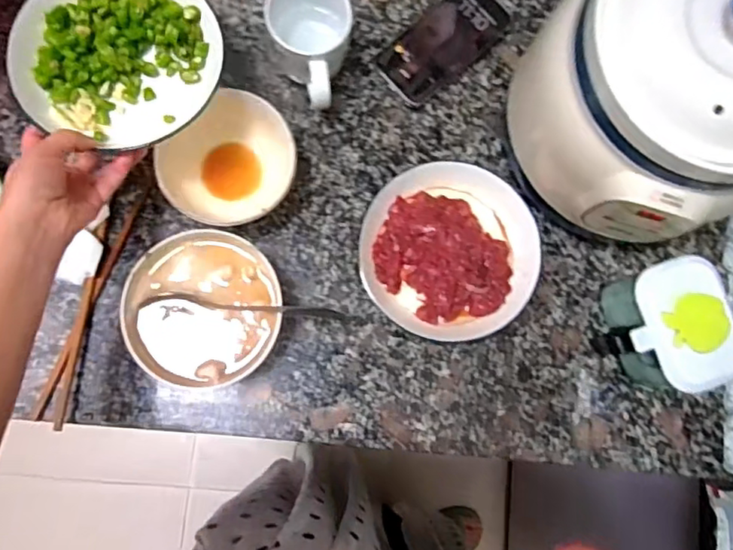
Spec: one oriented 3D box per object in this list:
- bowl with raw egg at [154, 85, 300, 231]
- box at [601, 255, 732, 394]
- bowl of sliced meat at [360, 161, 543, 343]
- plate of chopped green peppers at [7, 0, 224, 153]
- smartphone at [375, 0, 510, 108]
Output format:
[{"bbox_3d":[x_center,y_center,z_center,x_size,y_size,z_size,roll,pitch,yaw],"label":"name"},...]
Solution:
[{"bbox_3d":[-0.130,-0.104,0.575,0.122,0.068,0.114,1,82,-6],"label":"bowl with raw egg"},{"bbox_3d":[0.277,0.048,0.571,0.097,0.102,0.119,-8,83,-7],"label":"box"},{"bbox_3d":[0.081,-0.025,0.596,0.167,0.044,0.169,1,82,-6],"label":"bowl of sliced meat"},{"bbox_3d":[-0.218,-0.193,0.517,0.161,0.025,0.163,1,82,-6],"label":"plate of chopped green peppers"},{"bbox_3d":[0.082,-0.248,0.635,0.145,0.015,0.072,-45,91,-4],"label":"smartphone"}]

